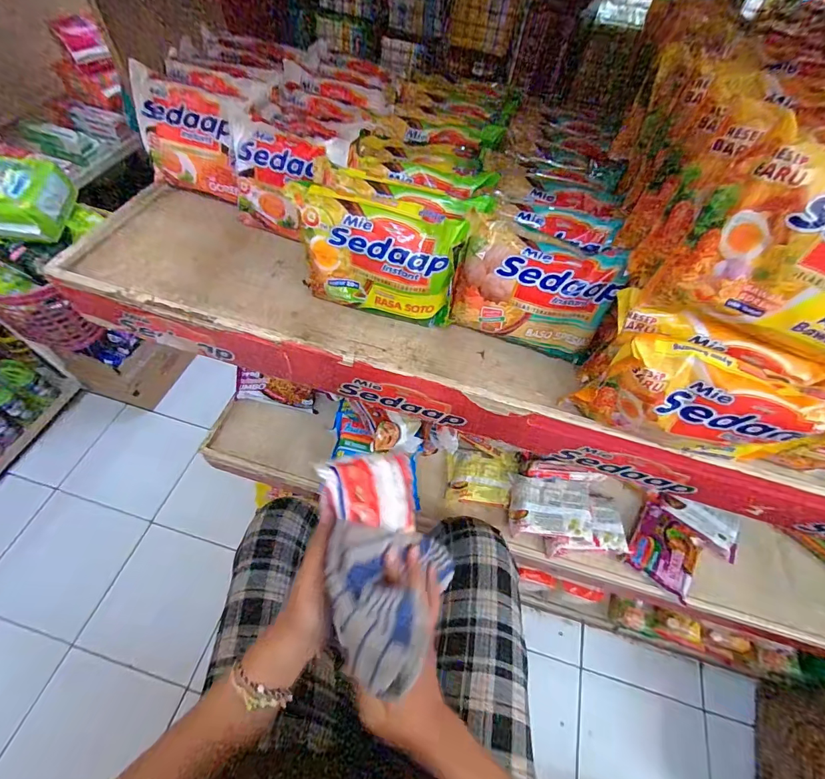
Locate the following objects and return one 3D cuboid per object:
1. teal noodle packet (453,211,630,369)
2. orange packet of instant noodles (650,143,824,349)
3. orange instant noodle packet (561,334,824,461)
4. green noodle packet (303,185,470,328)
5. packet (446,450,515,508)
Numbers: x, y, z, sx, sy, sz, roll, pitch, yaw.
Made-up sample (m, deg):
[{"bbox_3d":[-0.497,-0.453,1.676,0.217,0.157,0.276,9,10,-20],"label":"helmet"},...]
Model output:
[{"bbox_3d":[0.101,-0.082,0.336,0.130,0.092,0.029,19,40,1],"label":"teal noodle packet"},{"bbox_3d":[0.229,-0.076,0.225,0.126,0.091,0.030,19,41,9],"label":"orange packet of instant noodles"},{"bbox_3d":[0.203,0.014,0.278,0.143,0.086,0.035,13,57,3],"label":"orange instant noodle packet"},{"bbox_3d":[-0.029,-0.107,0.340,0.133,0.095,0.031,15,58,5],"label":"green noodle packet"},{"bbox_3d":[0.121,0.157,0.694,0.105,0.024,0.089,12,57,3],"label":"packet"}]

